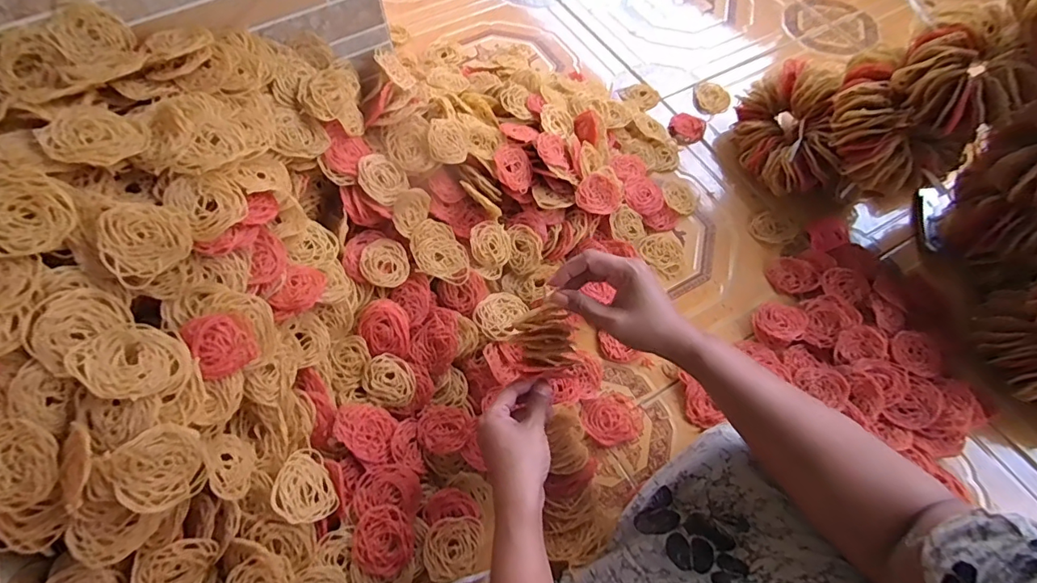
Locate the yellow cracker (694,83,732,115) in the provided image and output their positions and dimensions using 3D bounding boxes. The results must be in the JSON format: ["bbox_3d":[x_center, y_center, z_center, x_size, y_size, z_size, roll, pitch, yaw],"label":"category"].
[{"bbox_3d":[0.319,-0.323,0.825,0.053,0.014,0.060,7,62,3],"label":"yellow cracker"}]

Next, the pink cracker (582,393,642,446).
[{"bbox_3d":[0.108,0.146,0.578,0.064,0.008,0.057,-19,64,-10],"label":"pink cracker"}]

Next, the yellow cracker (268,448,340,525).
[{"bbox_3d":[-0.203,0.185,0.470,0.056,0.004,0.065,-16,80,-54],"label":"yellow cracker"}]

